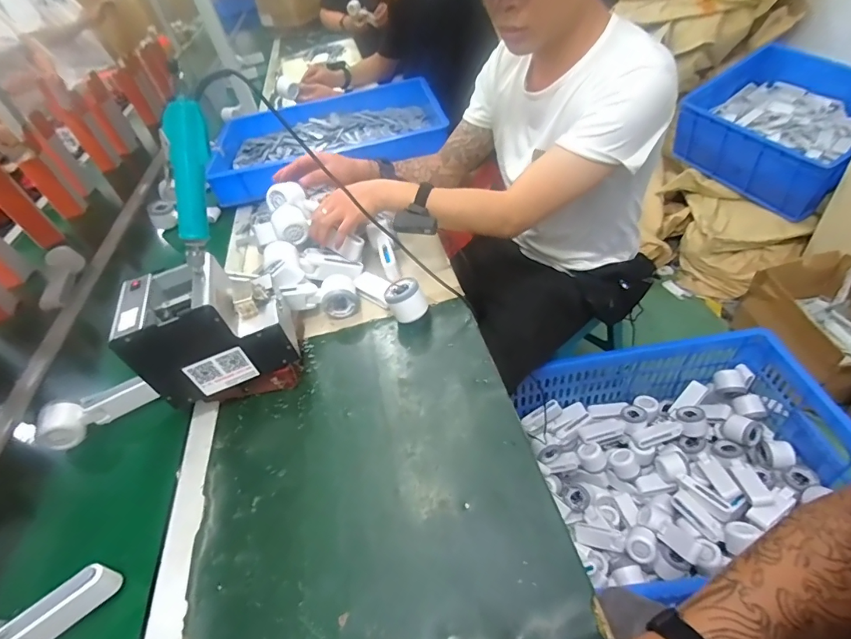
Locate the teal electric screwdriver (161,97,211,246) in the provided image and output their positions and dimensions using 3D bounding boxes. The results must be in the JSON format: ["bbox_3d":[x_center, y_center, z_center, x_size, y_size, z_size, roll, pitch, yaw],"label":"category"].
[{"bbox_3d":[-0.282,-0.173,0.517,0.035,0.160,0.031,7,16,9],"label":"teal electric screwdriver"}]

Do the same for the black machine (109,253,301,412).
[{"bbox_3d":[-0.291,0.003,0.587,0.176,0.132,0.132,-22,48,-9],"label":"black machine"}]

